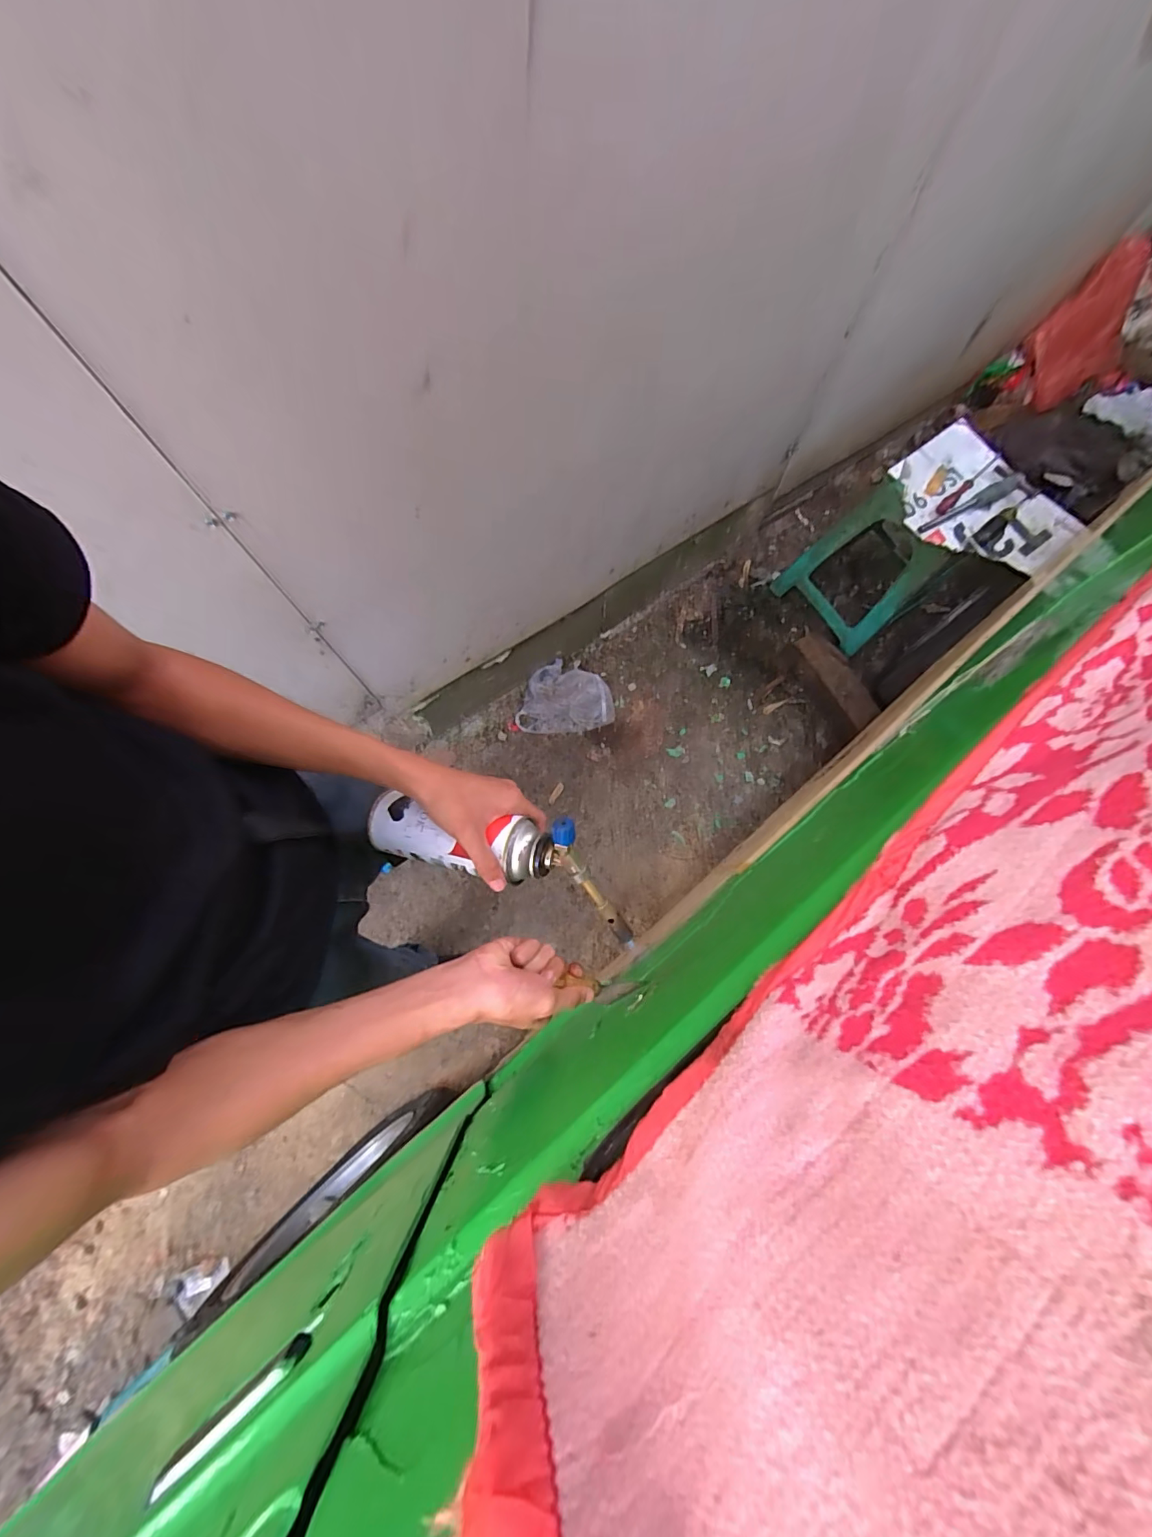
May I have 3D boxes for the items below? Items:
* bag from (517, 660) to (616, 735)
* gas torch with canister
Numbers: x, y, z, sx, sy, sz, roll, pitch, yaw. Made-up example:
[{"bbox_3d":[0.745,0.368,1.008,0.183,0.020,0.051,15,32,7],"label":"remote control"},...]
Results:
[{"bbox_3d":[-0.033,-0.205,1.407,0.279,0.071,0.182,-5,72,-3],"label":"bag"},{"bbox_3d":[-0.080,0.083,0.468,0.260,0.091,0.080,13,72,8],"label":"gas torch with canister"}]

